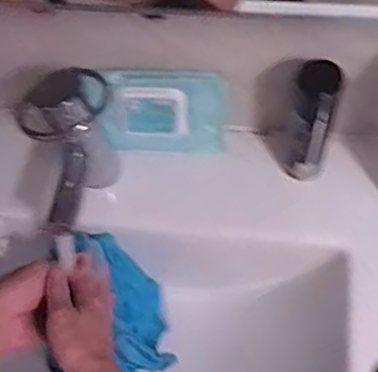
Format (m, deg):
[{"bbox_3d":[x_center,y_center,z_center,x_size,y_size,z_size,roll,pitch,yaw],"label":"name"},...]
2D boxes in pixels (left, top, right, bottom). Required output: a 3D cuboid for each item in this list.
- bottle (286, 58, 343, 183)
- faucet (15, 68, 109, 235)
[{"bbox_3d":[0.125,-0.060,0.643,0.046,0.161,0.035,12,60,11],"label":"bottle"},{"bbox_3d":[-0.113,-0.025,0.565,0.065,0.153,0.061,12,33,11],"label":"faucet"}]

